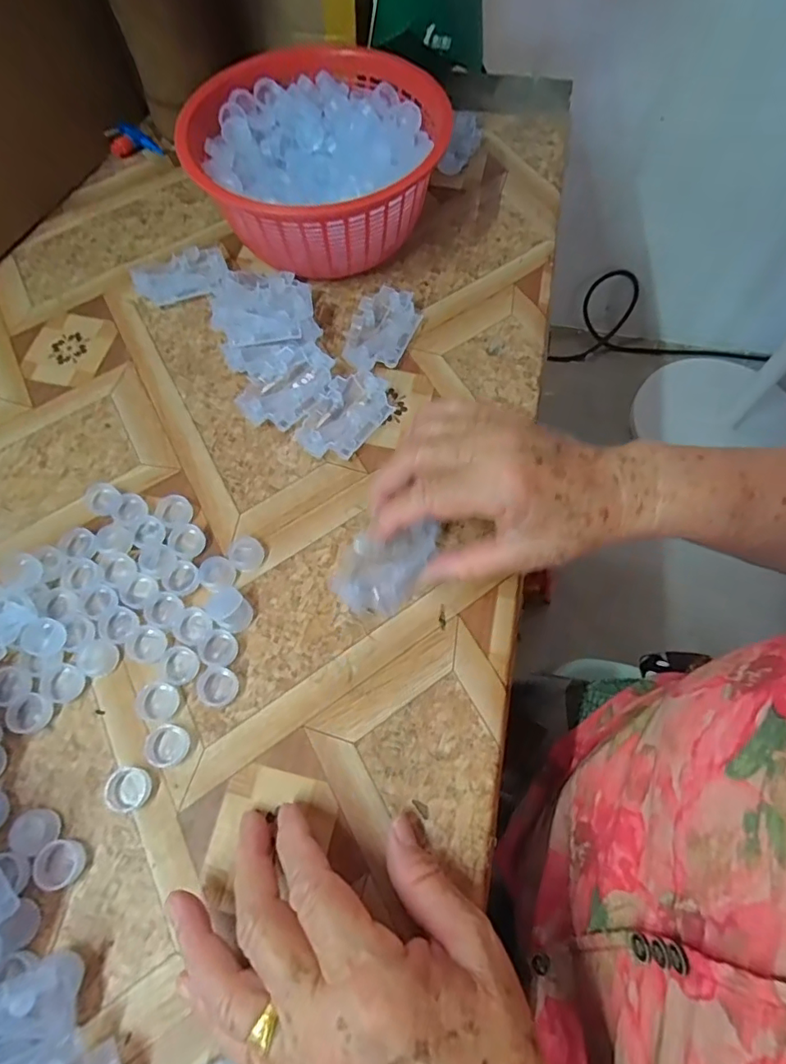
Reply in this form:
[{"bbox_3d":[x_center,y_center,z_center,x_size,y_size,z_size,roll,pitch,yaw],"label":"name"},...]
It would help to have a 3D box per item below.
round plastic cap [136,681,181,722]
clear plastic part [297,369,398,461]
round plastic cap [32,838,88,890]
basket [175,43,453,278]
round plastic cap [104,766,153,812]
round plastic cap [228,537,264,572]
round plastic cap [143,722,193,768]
[{"bbox_3d":[-0.126,0.090,0.289,0.022,0.004,0.020,-1,65,1],"label":"round plastic cap"},{"bbox_3d":[-0.032,-0.077,0.359,0.043,0.013,0.069,36,71,16],"label":"clear plastic part"},{"bbox_3d":[-0.159,0.158,0.258,0.022,0.006,0.020,-1,65,1],"label":"round plastic cap"},{"bbox_3d":[-0.054,-0.264,0.403,0.166,0.081,0.175,12,66,7],"label":"basket"},{"bbox_3d":[-0.133,0.129,0.271,0.021,0.005,0.020,-1,65,1],"label":"round plastic cap"},{"bbox_3d":[-0.088,0.012,0.322,0.020,0.008,0.022,-1,65,1],"label":"round plastic cap"},{"bbox_3d":[-0.118,0.111,0.280,0.022,0.004,0.020,18,67,10],"label":"round plastic cap"}]

